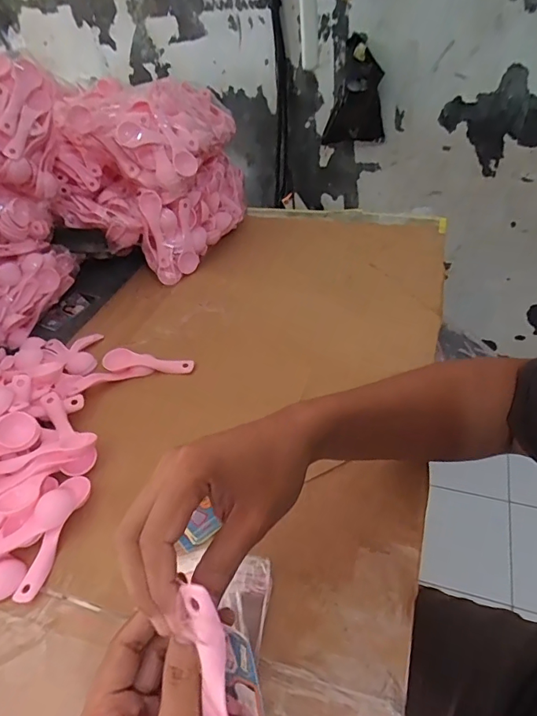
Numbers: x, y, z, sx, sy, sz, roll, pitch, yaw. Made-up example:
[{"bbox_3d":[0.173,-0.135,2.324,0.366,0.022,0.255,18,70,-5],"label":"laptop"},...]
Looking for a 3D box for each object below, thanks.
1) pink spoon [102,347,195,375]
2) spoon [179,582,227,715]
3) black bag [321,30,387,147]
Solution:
[{"bbox_3d":[-0.150,0.004,0.577,0.111,0.018,0.027,-2,40,8],"label":"pink spoon"},{"bbox_3d":[-0.025,0.172,0.237,0.023,0.015,0.110,-12,87,-9],"label":"spoon"},{"bbox_3d":[0.191,-0.577,1.017,0.132,0.202,0.062,0,41,11],"label":"black bag"}]

